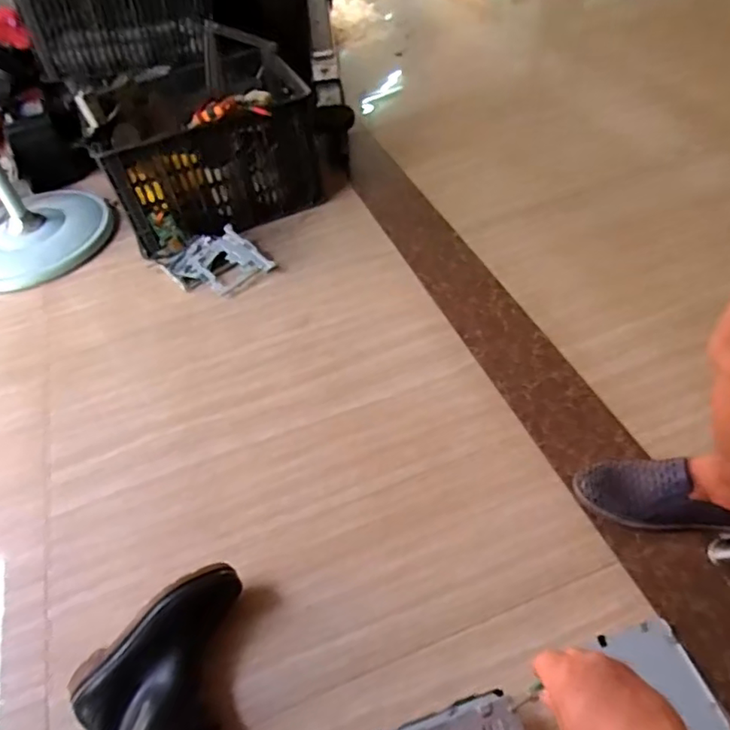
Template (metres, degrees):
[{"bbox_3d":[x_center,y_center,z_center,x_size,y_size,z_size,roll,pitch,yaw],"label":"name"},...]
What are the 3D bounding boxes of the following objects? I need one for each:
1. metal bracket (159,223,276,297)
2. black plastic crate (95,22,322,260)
[{"bbox_3d":[-0.349,-0.243,1.355,0.192,0.046,0.199,-36,54,-24],"label":"metal bracket"},{"bbox_3d":[-0.374,-0.532,1.408,0.494,0.302,0.312,-24,50,-15],"label":"black plastic crate"}]

